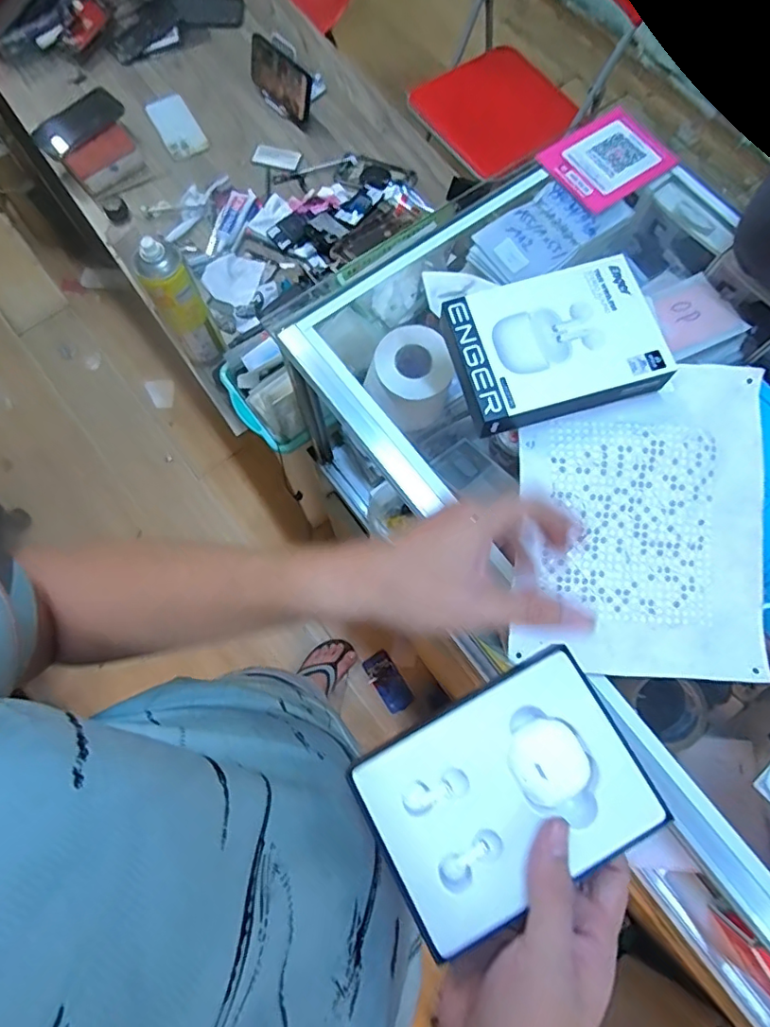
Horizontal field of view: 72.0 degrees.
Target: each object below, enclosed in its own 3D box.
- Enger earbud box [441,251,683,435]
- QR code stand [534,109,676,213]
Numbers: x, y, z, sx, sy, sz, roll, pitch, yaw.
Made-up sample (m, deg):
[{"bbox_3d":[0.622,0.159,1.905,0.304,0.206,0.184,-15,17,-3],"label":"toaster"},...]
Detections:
[{"bbox_3d":[0.138,-0.139,0.444,0.161,0.040,0.115,-15,74,-5],"label":"Enger earbud box"},{"bbox_3d":[0.242,-0.384,0.576,0.123,0.010,0.095,-36,77,-10],"label":"QR code stand"}]

